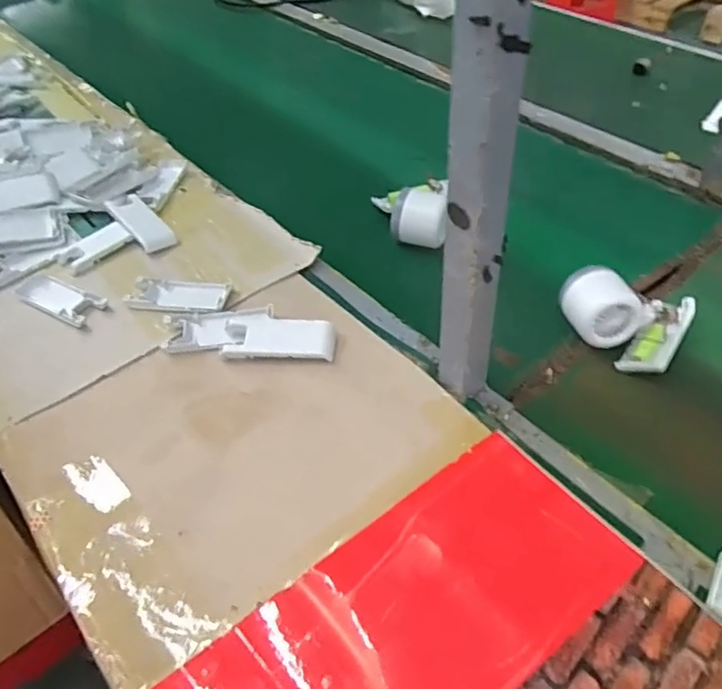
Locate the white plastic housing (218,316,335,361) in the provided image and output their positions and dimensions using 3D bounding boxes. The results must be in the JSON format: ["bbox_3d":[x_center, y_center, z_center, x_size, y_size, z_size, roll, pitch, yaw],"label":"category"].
[{"bbox_3d":[-0.074,-0.005,0.589,0.100,0.012,0.050,2,47,6],"label":"white plastic housing"}]

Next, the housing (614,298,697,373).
[{"bbox_3d":[0.272,-0.010,0.578,0.038,0.015,0.105,27,54,26],"label":"housing"}]

